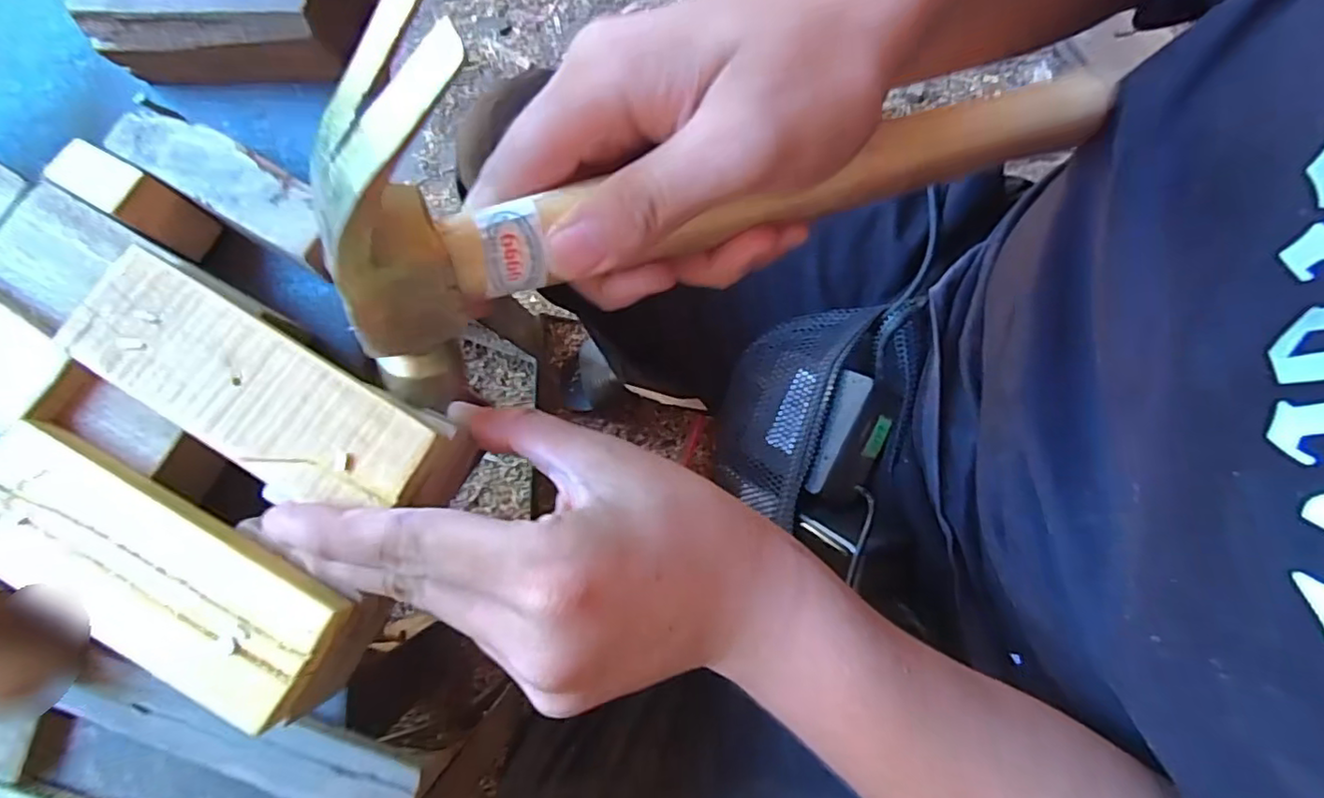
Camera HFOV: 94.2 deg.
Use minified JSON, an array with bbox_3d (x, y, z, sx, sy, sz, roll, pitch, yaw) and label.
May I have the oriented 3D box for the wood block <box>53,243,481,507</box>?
[{"bbox_3d":[-0.126,0.000,0.200,0.130,0.015,0.043,27,81,1],"label":"wood block"}]

